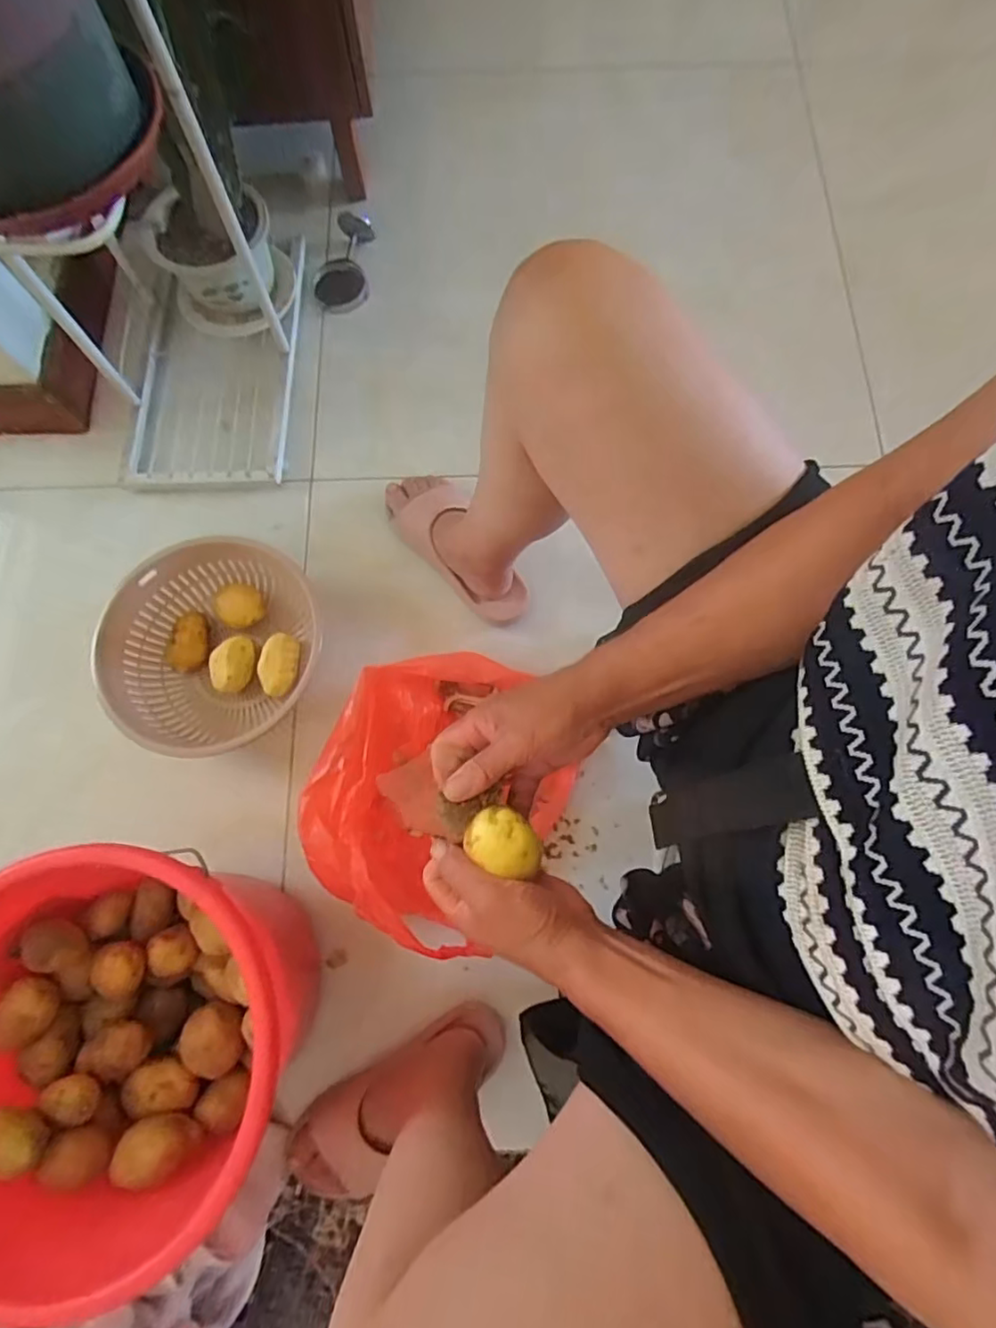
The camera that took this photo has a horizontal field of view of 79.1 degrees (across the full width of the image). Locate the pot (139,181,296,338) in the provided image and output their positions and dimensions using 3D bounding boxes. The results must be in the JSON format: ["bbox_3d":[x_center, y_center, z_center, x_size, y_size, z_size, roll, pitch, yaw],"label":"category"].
[{"bbox_3d":[-0.387,-0.558,0.838,0.164,0.121,0.141,-4,74,-1],"label":"pot"}]

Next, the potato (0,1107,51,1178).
[{"bbox_3d":[-0.375,0.368,0.464,0.053,0.032,0.028,33,77,9],"label":"potato"}]

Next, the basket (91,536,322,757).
[{"bbox_3d":[-0.344,-0.009,0.730,0.226,0.097,0.245,0,74,1],"label":"basket"}]

